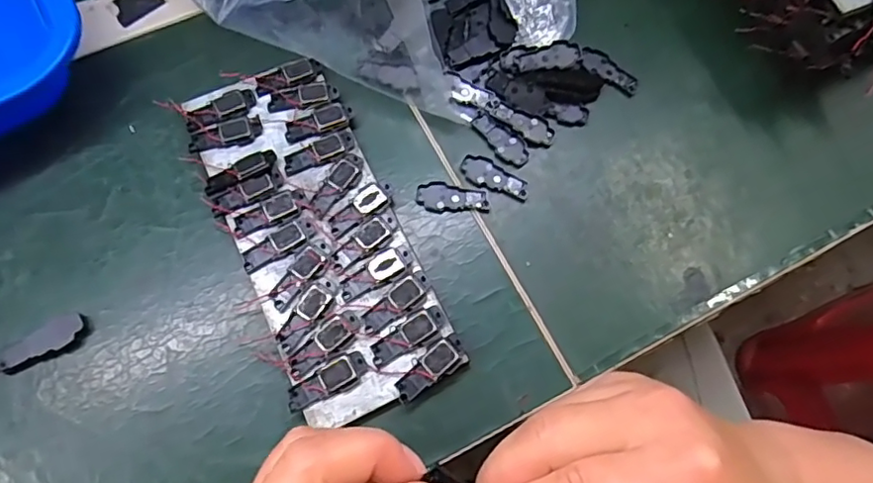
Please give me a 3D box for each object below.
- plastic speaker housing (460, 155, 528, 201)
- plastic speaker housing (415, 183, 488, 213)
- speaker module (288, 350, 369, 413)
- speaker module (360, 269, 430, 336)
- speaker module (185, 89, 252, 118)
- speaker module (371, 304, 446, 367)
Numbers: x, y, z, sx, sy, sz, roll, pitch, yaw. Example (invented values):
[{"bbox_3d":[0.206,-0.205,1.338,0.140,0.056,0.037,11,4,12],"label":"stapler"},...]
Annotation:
[{"bbox_3d":[0.032,-0.035,0.307,0.040,0.004,0.016,35,73,11],"label":"plastic speaker housing"},{"bbox_3d":[0.009,-0.023,0.303,0.039,0.004,0.015,7,70,2],"label":"plastic speaker housing"},{"bbox_3d":[-0.051,0.065,0.263,0.038,0.004,0.013,-25,72,-10],"label":"speaker module"},{"bbox_3d":[-0.019,0.030,0.275,0.038,0.004,0.013,-39,75,-14],"label":"speaker module"},{"bbox_3d":[-0.120,-0.073,0.311,0.038,0.004,0.018,-19,71,-8],"label":"speaker module"},{"bbox_3d":[-0.014,0.045,0.270,0.039,0.005,0.014,-28,72,-11],"label":"speaker module"}]

